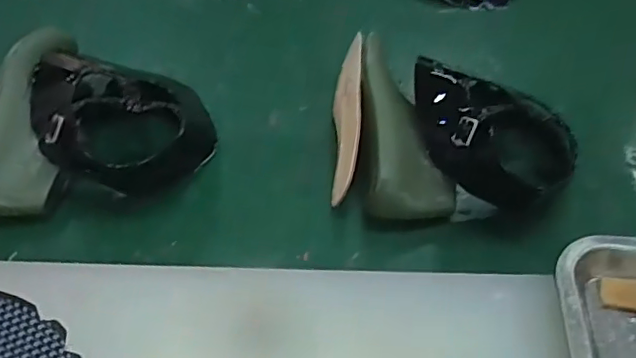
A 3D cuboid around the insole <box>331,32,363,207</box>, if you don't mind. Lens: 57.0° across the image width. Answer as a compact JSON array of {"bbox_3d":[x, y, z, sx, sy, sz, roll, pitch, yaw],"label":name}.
[{"bbox_3d":[0.027,-0.060,0.545,0.025,0.046,0.180,3,62,3],"label":"insole"}]

